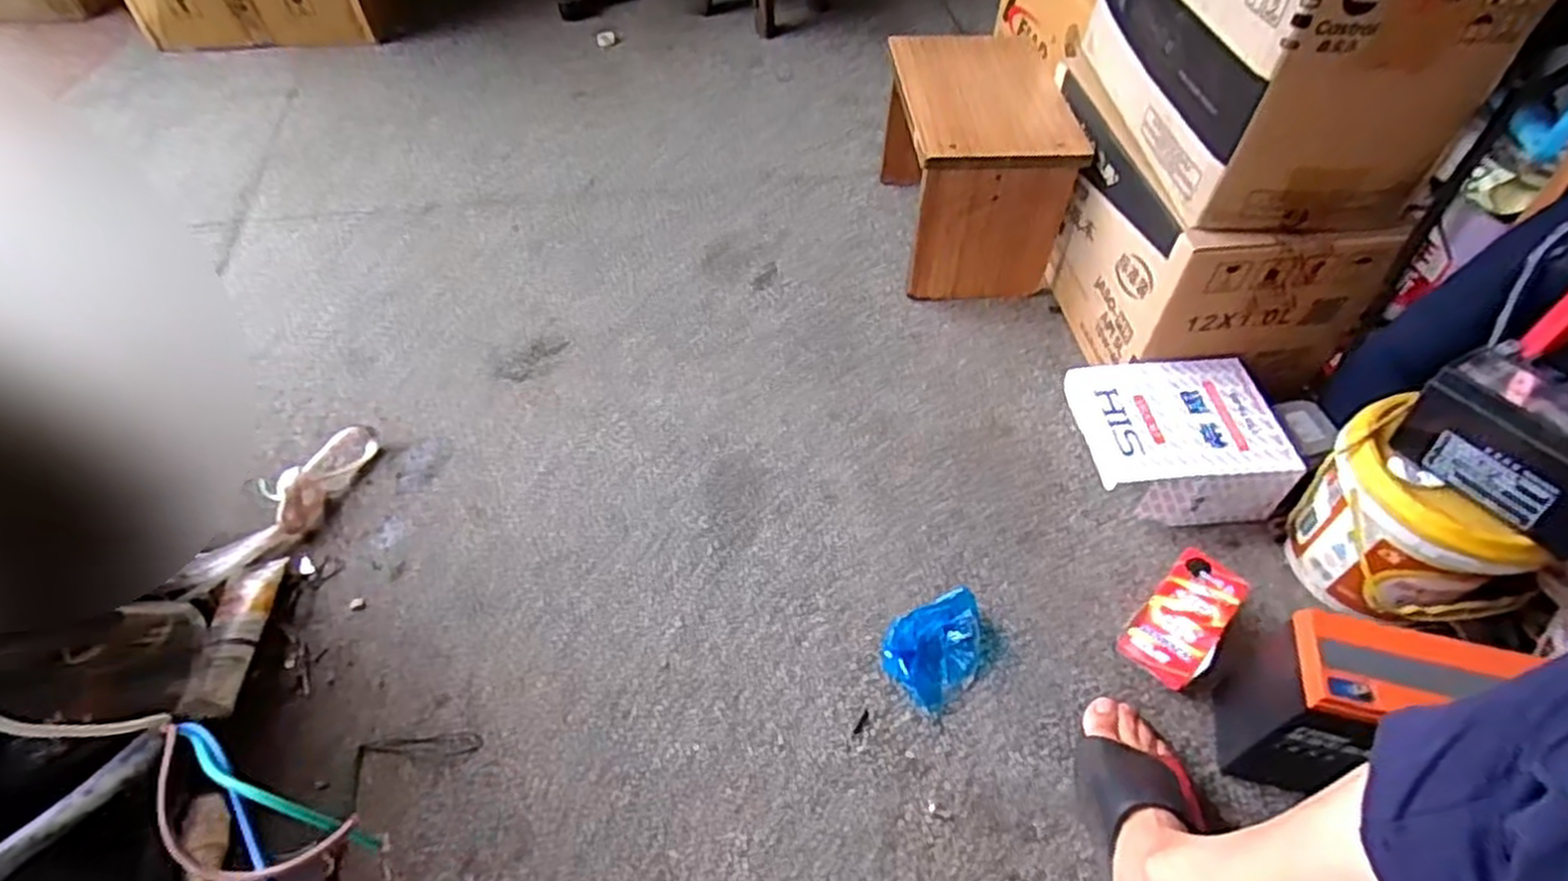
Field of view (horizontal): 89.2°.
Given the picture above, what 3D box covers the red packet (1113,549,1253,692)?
[{"bbox_3d":[0.377,0.164,0.747,0.069,0.065,0.125,37,59,24],"label":"red packet"}]

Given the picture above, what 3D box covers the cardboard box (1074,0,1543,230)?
[{"bbox_3d":[0.495,-0.427,0.792,0.240,0.240,0.390,-1,52,-3],"label":"cardboard box"}]

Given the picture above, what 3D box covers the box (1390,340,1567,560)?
[{"bbox_3d":[0.602,0.002,0.639,0.079,0.101,0.147,-21,56,-18],"label":"box"}]

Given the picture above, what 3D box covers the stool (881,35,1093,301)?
[{"bbox_3d":[0.246,-0.366,1.071,0.196,0.223,0.286,-2,52,-4],"label":"stool"}]

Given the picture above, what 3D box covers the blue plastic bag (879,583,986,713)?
[{"bbox_3d":[0.146,0.190,0.740,0.105,0.035,0.081,-28,58,-22],"label":"blue plastic bag"}]

